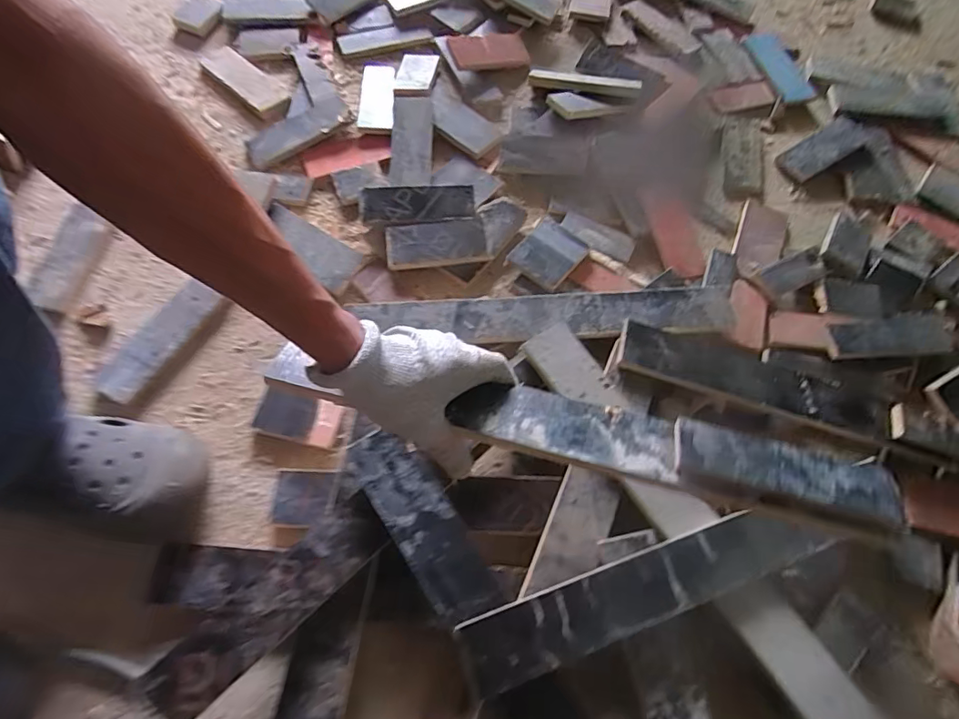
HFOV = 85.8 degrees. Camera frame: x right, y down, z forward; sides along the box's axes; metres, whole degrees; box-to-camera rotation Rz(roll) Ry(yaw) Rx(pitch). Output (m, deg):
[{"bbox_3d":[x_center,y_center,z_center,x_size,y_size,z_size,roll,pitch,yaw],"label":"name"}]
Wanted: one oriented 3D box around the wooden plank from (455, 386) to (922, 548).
[{"bbox_3d":[0.149,0.073,0.413,0.335,0.023,0.063,12,65,10],"label":"wooden plank"}]

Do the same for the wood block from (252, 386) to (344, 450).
[{"bbox_3d":[-0.223,0.070,0.631,0.101,0.019,0.056,14,65,3],"label":"wood block"}]

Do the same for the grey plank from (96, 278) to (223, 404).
[{"bbox_3d":[-0.420,-0.027,0.674,0.063,0.013,0.176,29,67,9],"label":"grey plank"}]

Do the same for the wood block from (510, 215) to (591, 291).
[{"bbox_3d":[0.101,-0.156,0.753,0.090,0.023,0.106,40,69,14],"label":"wood block"}]

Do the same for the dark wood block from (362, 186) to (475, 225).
[{"bbox_3d":[-0.089,-0.225,0.757,0.160,0.024,0.056,-1,65,-4],"label":"dark wood block"}]

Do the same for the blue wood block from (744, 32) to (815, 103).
[{"bbox_3d":[0.552,-0.542,0.949,0.067,0.013,0.168,-19,68,-12],"label":"blue wood block"}]

